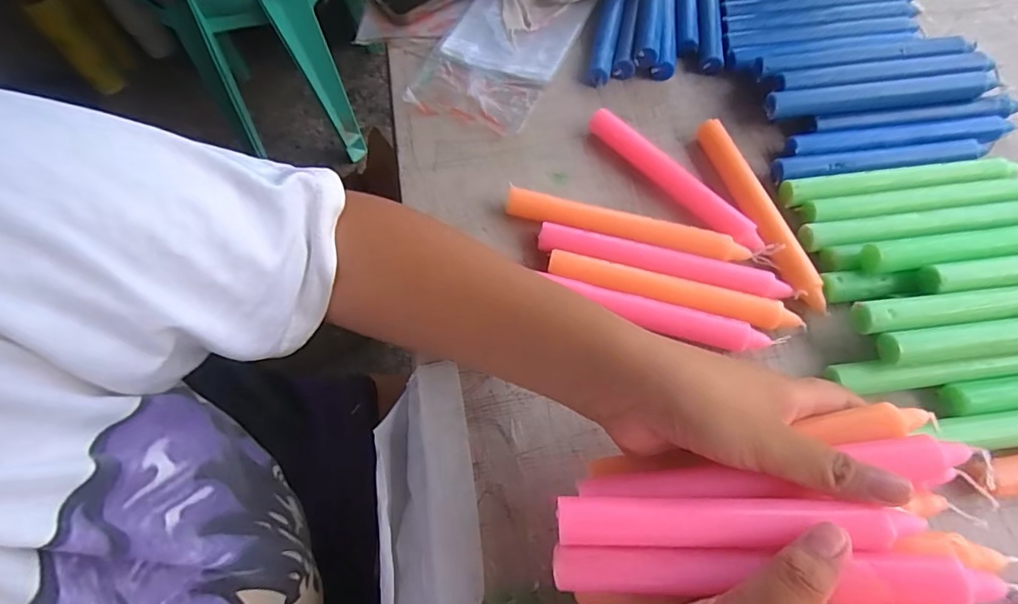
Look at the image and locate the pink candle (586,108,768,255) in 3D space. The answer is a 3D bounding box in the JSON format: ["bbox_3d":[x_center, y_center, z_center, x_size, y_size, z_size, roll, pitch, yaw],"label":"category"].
[{"bbox_3d":[0.117,-0.088,0.376,0.021,0.017,0.153,-40,69,-16],"label":"pink candle"}]

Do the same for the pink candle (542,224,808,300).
[{"bbox_3d":[0.103,-0.027,0.348,0.165,0.013,0.020,13,65,9],"label":"pink candle"}]

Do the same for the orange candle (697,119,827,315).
[{"bbox_3d":[0.171,-0.064,0.360,0.016,0.020,0.158,-16,64,-6],"label":"orange candle"}]

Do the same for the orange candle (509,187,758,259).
[{"bbox_3d":[0.078,-0.051,0.359,0.164,0.016,0.022,11,64,8],"label":"orange candle"}]

